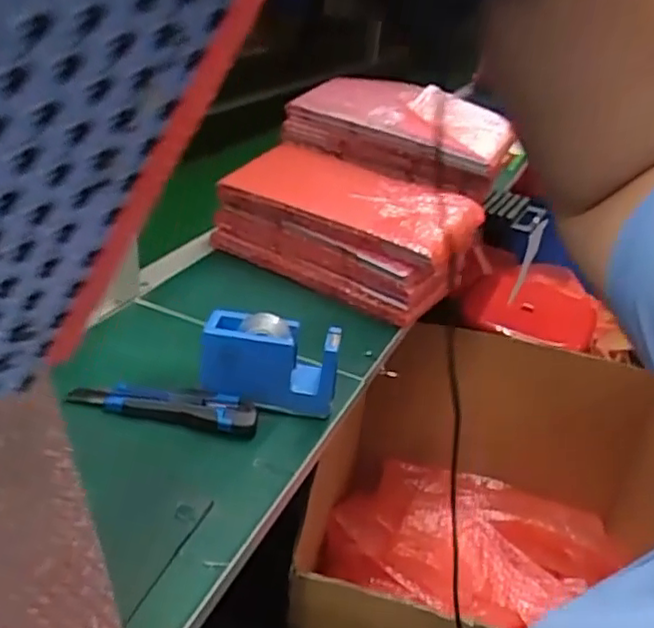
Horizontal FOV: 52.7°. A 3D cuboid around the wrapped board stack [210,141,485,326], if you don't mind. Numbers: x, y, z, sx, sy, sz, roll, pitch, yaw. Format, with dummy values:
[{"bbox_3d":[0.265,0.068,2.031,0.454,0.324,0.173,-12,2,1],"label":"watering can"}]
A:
[{"bbox_3d":[0.024,-0.118,0.901,0.329,0.124,0.177,24,34,27],"label":"wrapped board stack"}]

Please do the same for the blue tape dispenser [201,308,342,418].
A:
[{"bbox_3d":[-0.054,0.045,0.634,0.127,0.077,0.052,8,30,1],"label":"blue tape dispenser"}]

